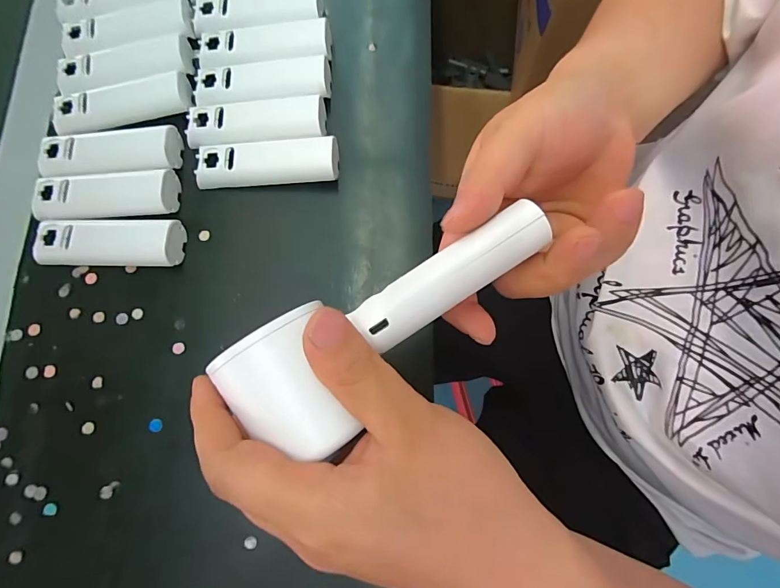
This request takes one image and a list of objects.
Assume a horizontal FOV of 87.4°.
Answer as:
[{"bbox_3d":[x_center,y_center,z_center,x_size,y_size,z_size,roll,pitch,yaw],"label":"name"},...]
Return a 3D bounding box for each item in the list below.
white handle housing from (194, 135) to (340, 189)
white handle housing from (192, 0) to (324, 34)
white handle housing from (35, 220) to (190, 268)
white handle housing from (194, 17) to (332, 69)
[{"bbox_3d":[-0.090,-0.096,0.300,0.103,0.015,0.032,-1,79,1],"label":"white handle housing"},{"bbox_3d":[-0.106,-0.225,0.328,0.104,0.017,0.033,-5,79,0],"label":"white handle housing"},{"bbox_3d":[-0.201,-0.037,0.289,0.104,0.017,0.033,1,79,2],"label":"white handle housing"},{"bbox_3d":[-0.099,-0.194,0.320,0.104,0.017,0.035,-3,79,1],"label":"white handle housing"}]

